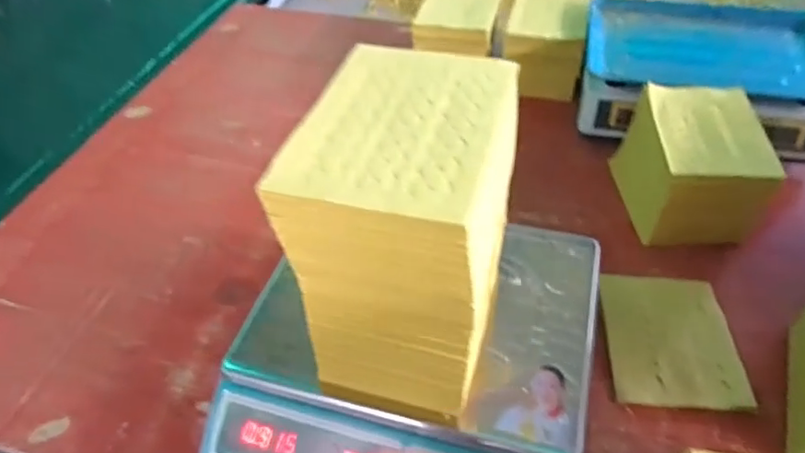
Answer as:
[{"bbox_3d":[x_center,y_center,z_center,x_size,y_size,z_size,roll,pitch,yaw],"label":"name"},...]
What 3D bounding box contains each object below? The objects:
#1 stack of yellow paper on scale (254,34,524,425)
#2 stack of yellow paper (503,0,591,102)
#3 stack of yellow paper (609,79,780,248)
[{"bbox_3d":[0.005,0.008,0.414,0.120,0.205,0.159,12,49,14],"label":"stack of yellow paper on scale"},{"bbox_3d":[0.227,-0.300,0.912,0.127,0.096,0.170,9,49,12],"label":"stack of yellow paper"},{"bbox_3d":[0.347,-0.075,0.679,0.130,0.117,0.167,1,48,5],"label":"stack of yellow paper"}]

